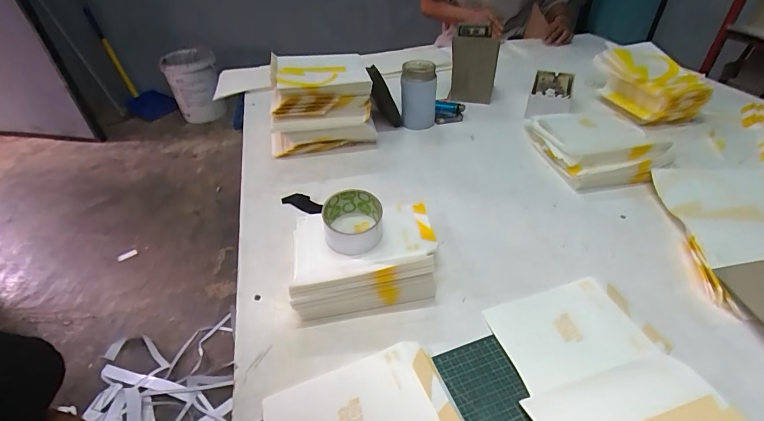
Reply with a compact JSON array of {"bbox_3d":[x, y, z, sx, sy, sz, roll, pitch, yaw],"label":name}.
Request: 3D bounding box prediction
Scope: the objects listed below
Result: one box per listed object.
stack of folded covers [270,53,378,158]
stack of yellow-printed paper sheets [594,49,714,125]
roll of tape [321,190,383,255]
[{"bbox_3d":[-0.133,-0.238,0.814,0.209,0.126,0.219,-6,40,-5],"label":"stack of folded covers"},{"bbox_3d":[0.604,-0.299,0.884,0.138,0.090,0.257,-4,39,-2],"label":"stack of yellow-printed paper sheets"},{"bbox_3d":[-0.040,0.015,0.529,0.079,0.052,0.077,-1,40,1],"label":"roll of tape"}]

